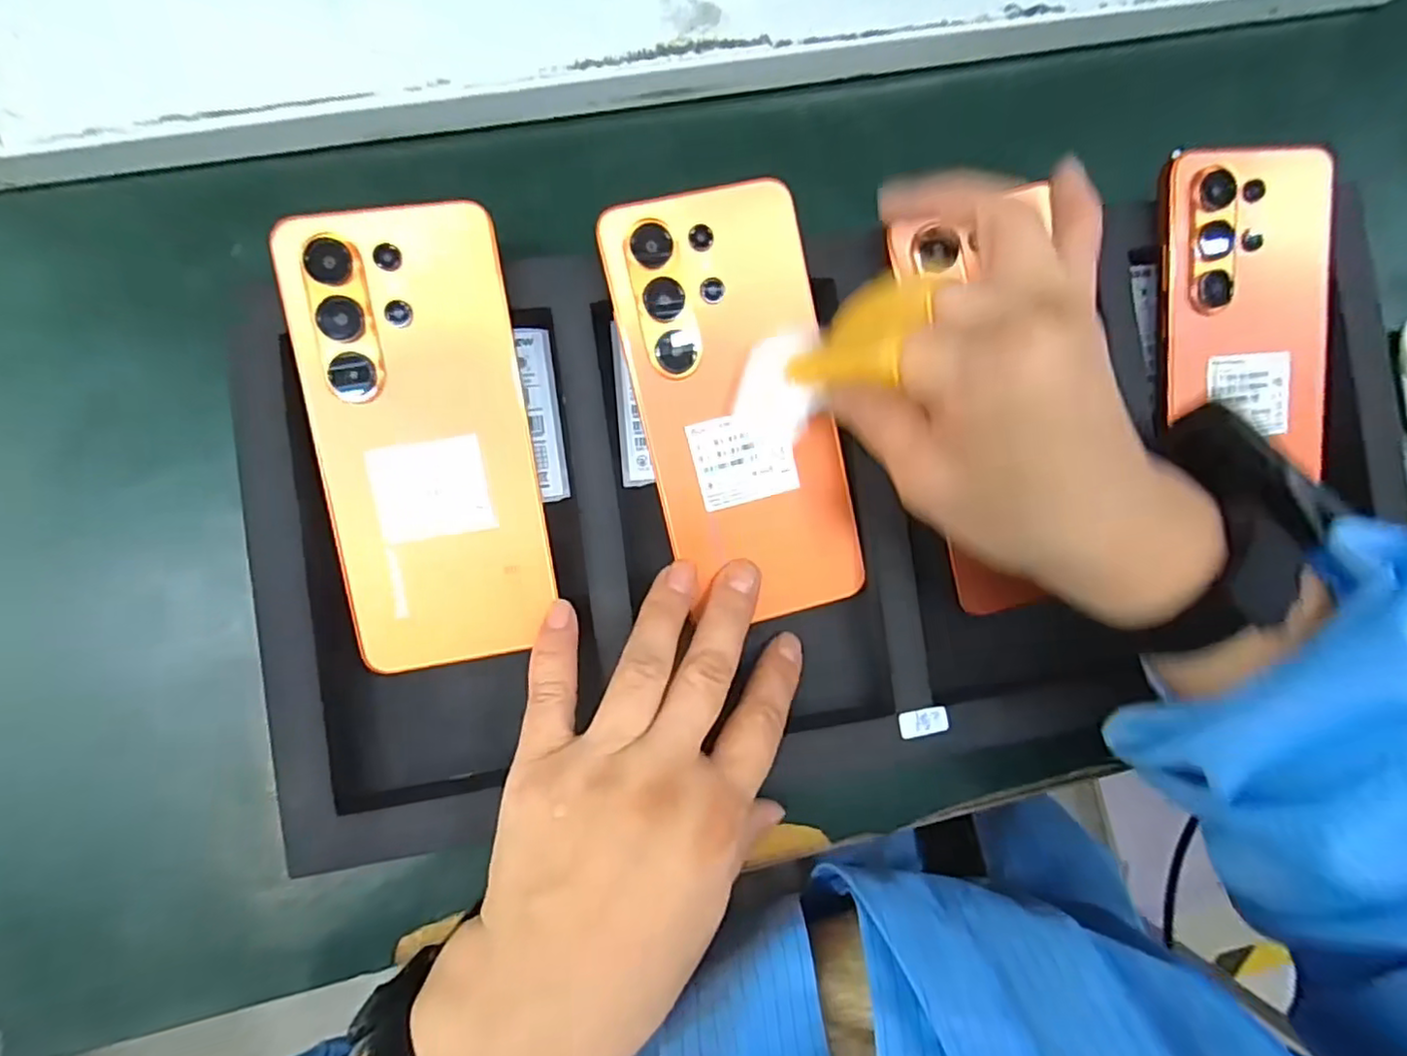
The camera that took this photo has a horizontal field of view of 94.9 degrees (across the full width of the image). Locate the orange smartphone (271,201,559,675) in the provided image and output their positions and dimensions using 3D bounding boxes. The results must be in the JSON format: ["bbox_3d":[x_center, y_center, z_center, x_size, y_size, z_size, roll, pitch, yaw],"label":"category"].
[{"bbox_3d":[-0.105,-0.031,0.243,0.076,0.005,0.166,-7,97,-6],"label":"orange smartphone"}]

